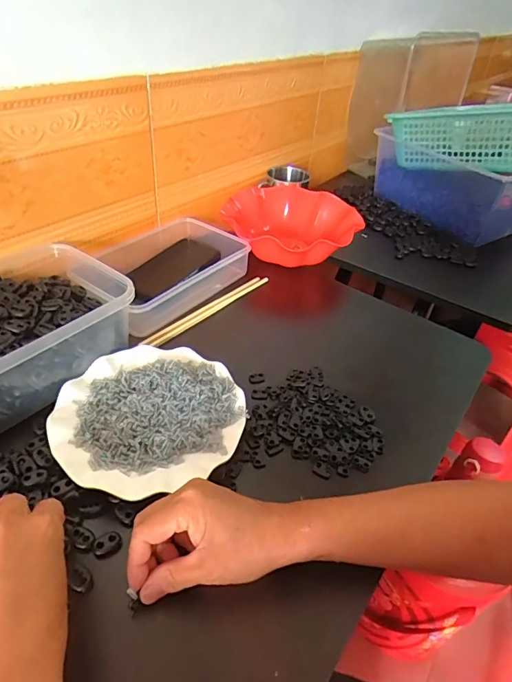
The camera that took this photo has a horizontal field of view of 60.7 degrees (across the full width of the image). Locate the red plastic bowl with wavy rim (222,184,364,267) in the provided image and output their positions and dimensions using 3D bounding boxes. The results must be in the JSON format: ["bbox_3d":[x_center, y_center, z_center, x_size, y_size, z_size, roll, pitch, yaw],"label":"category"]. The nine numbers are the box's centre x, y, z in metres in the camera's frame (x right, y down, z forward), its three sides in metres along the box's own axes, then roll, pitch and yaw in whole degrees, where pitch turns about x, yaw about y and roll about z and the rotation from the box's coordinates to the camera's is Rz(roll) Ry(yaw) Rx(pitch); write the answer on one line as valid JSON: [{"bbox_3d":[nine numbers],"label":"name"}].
[{"bbox_3d":[0.059,-0.193,0.746,0.214,0.066,0.205,4,39,-3],"label":"red plastic bowl with wavy rim"}]

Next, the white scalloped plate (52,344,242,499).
[{"bbox_3d":[-0.106,0.072,0.439,0.177,0.033,0.176,4,39,-3],"label":"white scalloped plate"}]

